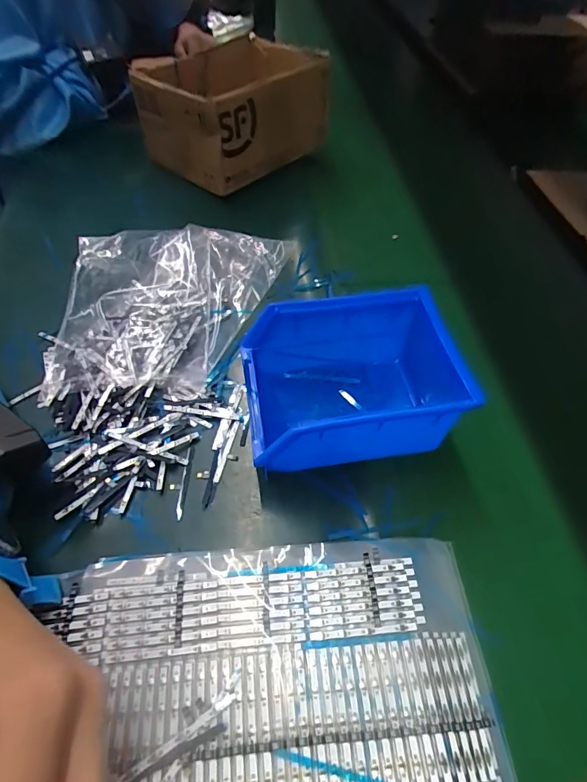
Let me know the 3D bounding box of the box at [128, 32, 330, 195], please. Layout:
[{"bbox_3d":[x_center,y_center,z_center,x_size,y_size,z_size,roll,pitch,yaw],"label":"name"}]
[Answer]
[{"bbox_3d":[-0.072,-0.368,0.552,0.218,0.096,0.179,-37,62,-25],"label":"box"}]

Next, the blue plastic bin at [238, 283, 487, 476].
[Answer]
[{"bbox_3d":[0.036,-0.005,0.305,0.138,0.068,0.103,-7,53,-6],"label":"blue plastic bin"}]

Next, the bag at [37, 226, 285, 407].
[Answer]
[{"bbox_3d":[-0.111,-0.081,0.385,0.193,0.037,0.222,5,53,0],"label":"bag"}]

